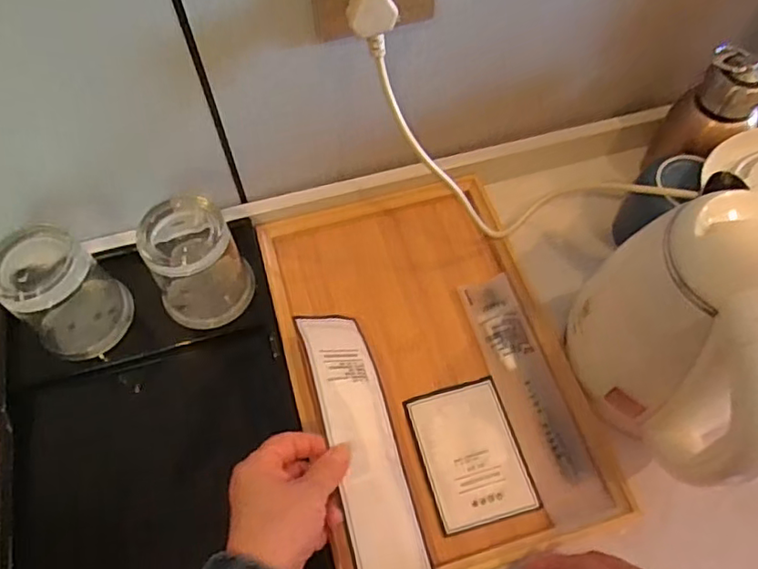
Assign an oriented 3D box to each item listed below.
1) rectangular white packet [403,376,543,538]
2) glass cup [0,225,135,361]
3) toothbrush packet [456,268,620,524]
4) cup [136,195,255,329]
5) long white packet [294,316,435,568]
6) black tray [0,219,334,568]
[{"bbox_3d":[0.071,0.130,0.467,0.076,0.008,0.106,-14,60,-7],"label":"rectangular white packet"},{"bbox_3d":[-0.246,0.008,0.470,0.061,0.101,0.074,39,67,21],"label":"glass cup"},{"bbox_3d":[0.122,0.086,0.484,0.047,0.013,0.207,-15,60,-8],"label":"toothbrush packet"},{"bbox_3d":[-0.147,-0.013,0.490,0.076,0.105,0.062,-20,61,-10],"label":"cup"},{"bbox_3d":[-0.010,0.118,0.430,0.056,0.007,0.216,0,59,-30],"label":"long white packet"},{"bbox_3d":[-0.179,0.112,0.463,0.227,0.036,0.322,-14,60,-7],"label":"black tray"}]

